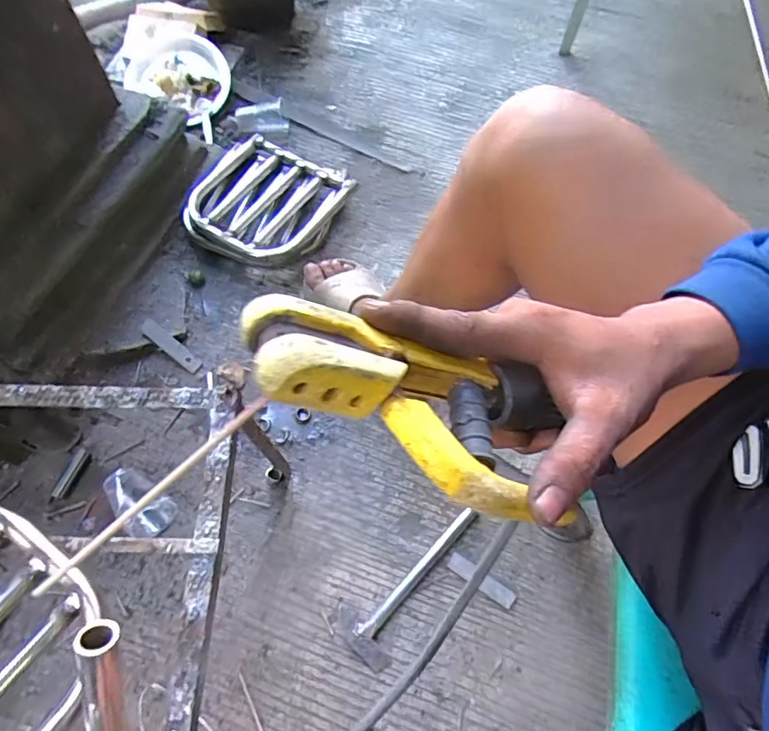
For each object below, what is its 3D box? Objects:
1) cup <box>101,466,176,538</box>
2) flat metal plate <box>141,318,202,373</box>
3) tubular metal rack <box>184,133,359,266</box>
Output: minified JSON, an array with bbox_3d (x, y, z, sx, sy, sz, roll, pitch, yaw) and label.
[{"bbox_3d":[-0.357,0.200,0.770,0.105,0.044,0.066,34,68,14],"label":"cup"},{"bbox_3d":[-0.359,-0.033,0.889,0.120,0.006,0.029,39,68,4],"label":"flat metal plate"},{"bbox_3d":[-0.215,-0.298,0.984,0.274,0.083,0.259,21,66,8],"label":"tubular metal rack"}]

